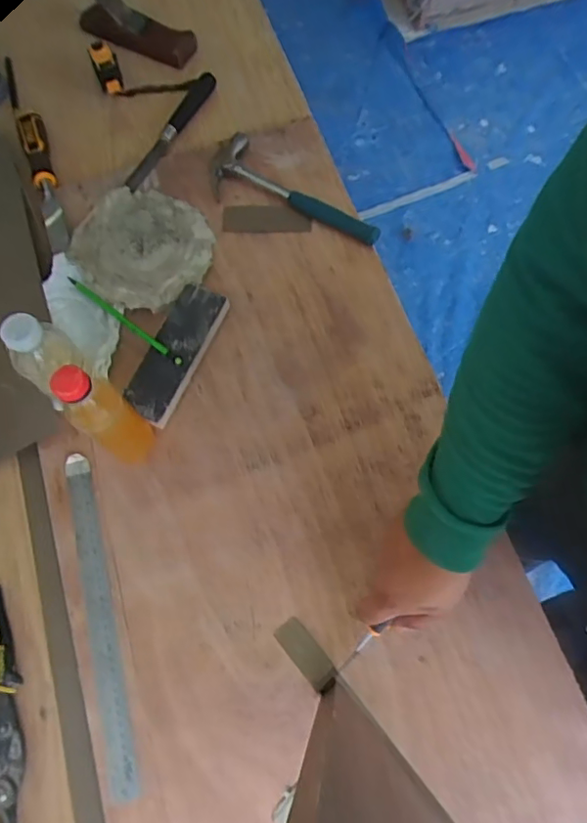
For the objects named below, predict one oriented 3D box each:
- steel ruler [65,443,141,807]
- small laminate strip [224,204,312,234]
[{"bbox_3d":[-0.201,0.205,0.579,0.028,0.008,0.339,-15,70,-4],"label":"steel ruler"},{"bbox_3d":[-0.038,-0.261,0.759,0.124,0.007,0.042,5,78,12],"label":"small laminate strip"}]

